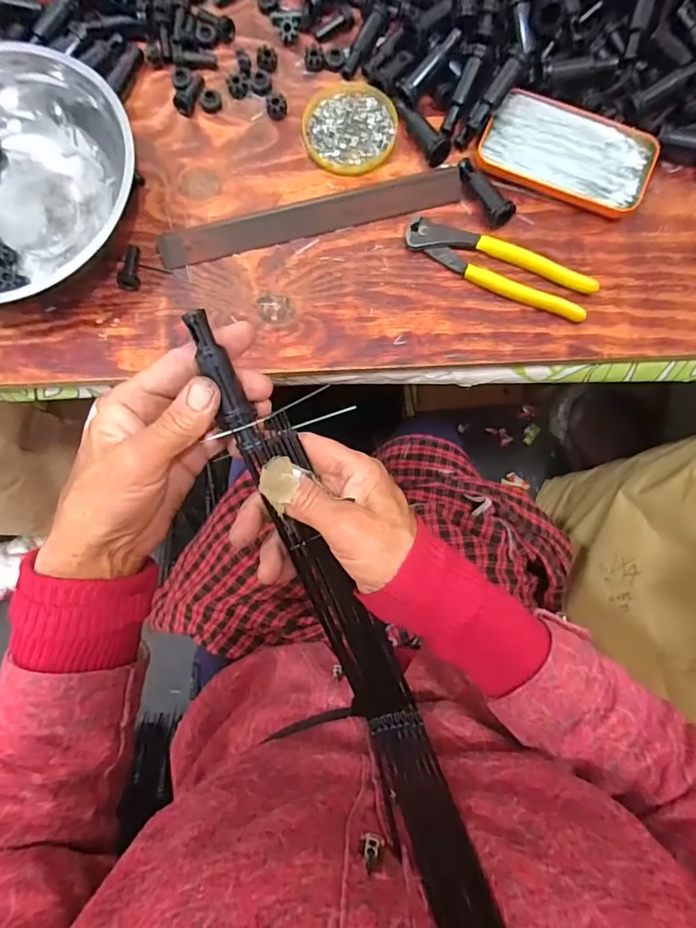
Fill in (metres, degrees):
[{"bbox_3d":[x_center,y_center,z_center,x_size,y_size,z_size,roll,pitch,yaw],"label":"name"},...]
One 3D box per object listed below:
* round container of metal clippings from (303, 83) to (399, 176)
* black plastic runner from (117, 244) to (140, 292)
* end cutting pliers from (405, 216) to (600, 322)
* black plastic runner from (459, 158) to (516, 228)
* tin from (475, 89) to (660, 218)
[{"bbox_3d":[0.002,-0.308,0.446,0.083,0.011,0.091,0,82,0],"label":"round container of metal clippings"},{"bbox_3d":[-0.192,-0.175,0.429,0.016,0.012,0.044,-2,72,1],"label":"black plastic runner"},{"bbox_3d":[0.128,-0.169,0.418,0.163,0.014,0.036,24,83,4],"label":"end cutting pliers"},{"bbox_3d":[0.118,-0.241,0.421,0.021,0.019,0.070,-30,83,-4],"label":"black plastic runner"},{"bbox_3d":[0.191,-0.274,0.423,0.142,0.015,0.077,21,82,3],"label":"tin"}]

